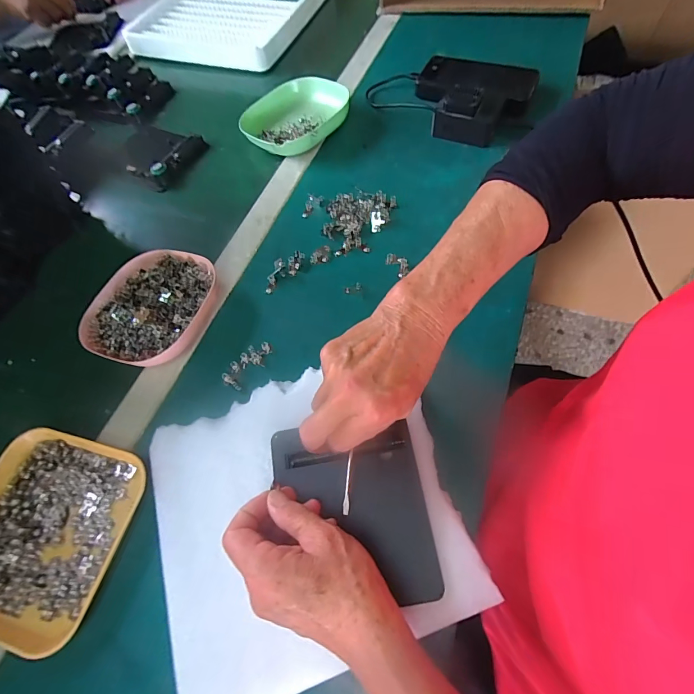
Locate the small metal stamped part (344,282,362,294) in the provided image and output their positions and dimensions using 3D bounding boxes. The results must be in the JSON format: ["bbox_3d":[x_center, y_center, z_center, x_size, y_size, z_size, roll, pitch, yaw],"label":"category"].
[{"bbox_3d":[0.007,-0.062,0.406,0.020,0.004,0.011,-22,65,-8],"label":"small metal stamped part"}]

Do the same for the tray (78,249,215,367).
[{"bbox_3d":[-0.209,-0.046,0.405,0.128,0.031,0.135,17,66,11],"label":"tray"}]

